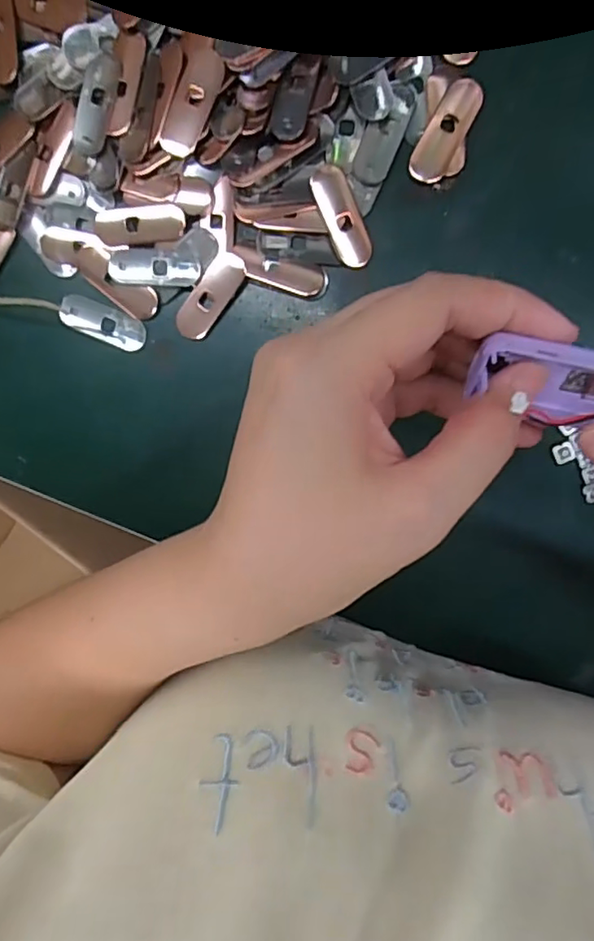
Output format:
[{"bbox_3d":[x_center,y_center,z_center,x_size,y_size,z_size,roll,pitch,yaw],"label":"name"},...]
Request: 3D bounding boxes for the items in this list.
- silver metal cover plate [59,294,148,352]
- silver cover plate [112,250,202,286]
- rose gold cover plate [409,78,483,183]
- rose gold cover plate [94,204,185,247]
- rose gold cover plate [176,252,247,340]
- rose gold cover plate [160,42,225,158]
[{"bbox_3d":[-0.108,-0.082,0.327,0.049,0.004,0.020,22,98,2],"label":"silver metal cover plate"},{"bbox_3d":[-0.076,-0.108,0.315,0.049,0.004,0.017,3,97,4],"label":"silver cover plate"},{"bbox_3d":[0.074,-0.168,0.292,0.019,0.005,0.047,29,111,1],"label":"rose gold cover plate"},{"bbox_3d":[-0.083,-0.130,0.311,0.050,0.006,0.017,-5,97,5],"label":"rose gold cover plate"},{"bbox_3d":[-0.047,-0.094,0.316,0.019,0.005,0.049,37,99,-1],"label":"rose gold cover plate"},{"bbox_3d":[-0.052,-0.183,0.293,0.022,0.008,0.049,19,98,2],"label":"rose gold cover plate"}]

